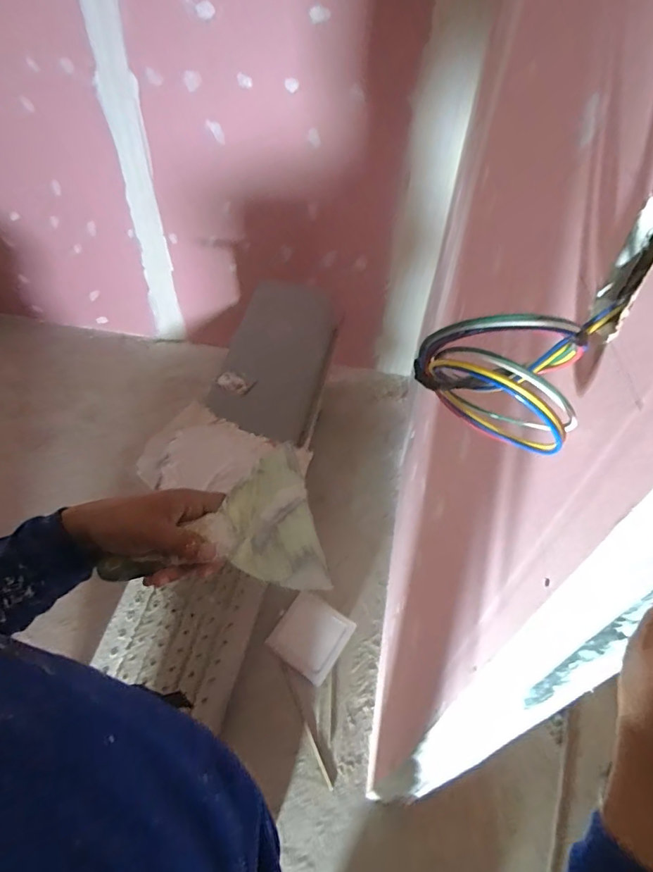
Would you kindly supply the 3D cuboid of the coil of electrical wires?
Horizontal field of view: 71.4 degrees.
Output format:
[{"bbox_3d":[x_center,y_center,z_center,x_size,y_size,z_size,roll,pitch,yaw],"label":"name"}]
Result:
[{"bbox_3d":[0.139,-0.052,0.352,0.119,0.121,0.099,28,51,22],"label":"coil of electrical wires"}]

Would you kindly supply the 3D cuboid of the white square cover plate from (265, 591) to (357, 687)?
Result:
[{"bbox_3d":[-0.051,0.652,1.490,0.221,0.023,0.218,30,77,25],"label":"white square cover plate"}]

